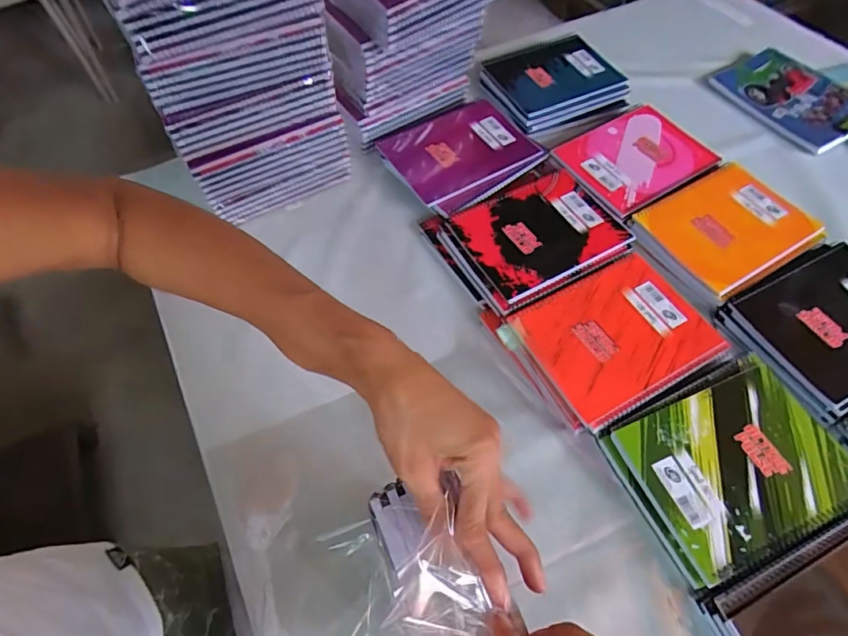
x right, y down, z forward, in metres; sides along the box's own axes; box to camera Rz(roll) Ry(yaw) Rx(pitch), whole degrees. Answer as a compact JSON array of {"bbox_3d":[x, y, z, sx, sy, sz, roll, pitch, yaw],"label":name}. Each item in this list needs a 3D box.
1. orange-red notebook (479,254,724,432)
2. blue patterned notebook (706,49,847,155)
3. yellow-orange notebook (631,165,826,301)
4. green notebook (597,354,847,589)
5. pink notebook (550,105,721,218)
[{"bbox_3d":[0.207,0.018,0.531,0.211,0.027,0.163,-27,63,-12],"label":"orange-red notebook"},{"bbox_3d":[0.610,-0.369,0.776,0.160,0.019,0.221,-31,64,-18],"label":"blue patterned notebook"},{"bbox_3d":[0.403,-0.123,0.610,0.199,0.007,0.156,-29,63,-13],"label":"yellow-orange notebook"},{"bbox_3d":[0.310,0.141,0.462,0.210,0.017,0.155,-23,62,-10],"label":"green notebook"},{"bbox_3d":[0.312,-0.238,0.685,0.210,0.012,0.154,-29,63,-16],"label":"pink notebook"}]

